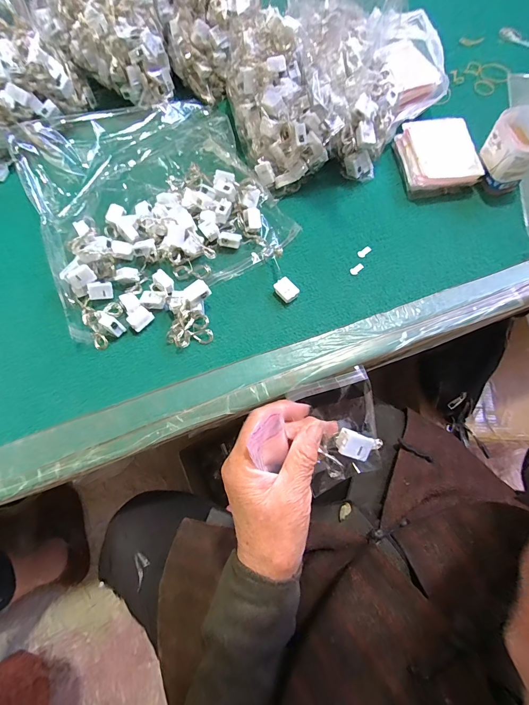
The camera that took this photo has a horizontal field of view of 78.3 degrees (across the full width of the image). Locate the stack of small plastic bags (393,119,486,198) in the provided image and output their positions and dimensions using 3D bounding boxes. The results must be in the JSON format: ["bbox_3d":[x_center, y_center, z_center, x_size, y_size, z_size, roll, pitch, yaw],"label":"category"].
[{"bbox_3d":[0.229,-0.260,0.432,0.087,0.035,0.104,-6,69,2],"label":"stack of small plastic bags"}]

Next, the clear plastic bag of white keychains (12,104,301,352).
[{"bbox_3d":[-0.153,-0.212,0.439,0.292,0.052,0.362,-26,70,-6],"label":"clear plastic bag of white keychains"}]

